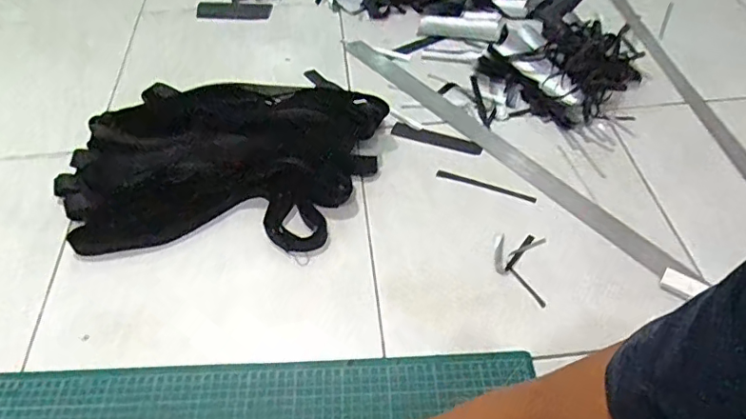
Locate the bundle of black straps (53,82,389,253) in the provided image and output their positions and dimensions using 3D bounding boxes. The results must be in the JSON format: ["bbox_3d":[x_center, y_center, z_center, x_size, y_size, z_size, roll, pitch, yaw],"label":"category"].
[{"bbox_3d":[-0.207,-0.076,0.746,0.434,0.058,0.281,1,51,1],"label":"bundle of black straps"}]

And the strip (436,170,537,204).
[{"bbox_3d":[0.159,-0.033,0.746,0.141,0.004,0.011,17,53,14],"label":"strip"}]

